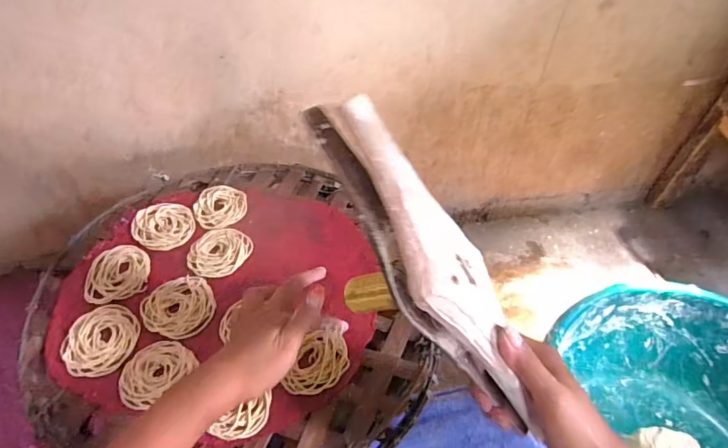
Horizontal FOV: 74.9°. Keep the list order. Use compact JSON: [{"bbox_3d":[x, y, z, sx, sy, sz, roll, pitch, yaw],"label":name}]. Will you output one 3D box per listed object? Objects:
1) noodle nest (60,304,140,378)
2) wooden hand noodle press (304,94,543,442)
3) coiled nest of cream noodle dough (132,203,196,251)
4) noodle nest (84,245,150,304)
[{"bbox_3d":[-0.264,0.116,0.478,0.068,0.006,0.078,-1,48,-4],"label":"noodle nest"},{"bbox_3d":[0.052,0.030,0.360,0.063,0.052,0.280,-35,96,-30],"label":"wooden hand noodle press"},{"bbox_3d":[-0.246,0.002,0.583,0.070,0.009,0.068,1,48,-3],"label":"coiled nest of cream noodle dough"},{"bbox_3d":[-0.275,0.054,0.532,0.062,0.008,0.070,-7,48,-10],"label":"noodle nest"}]

